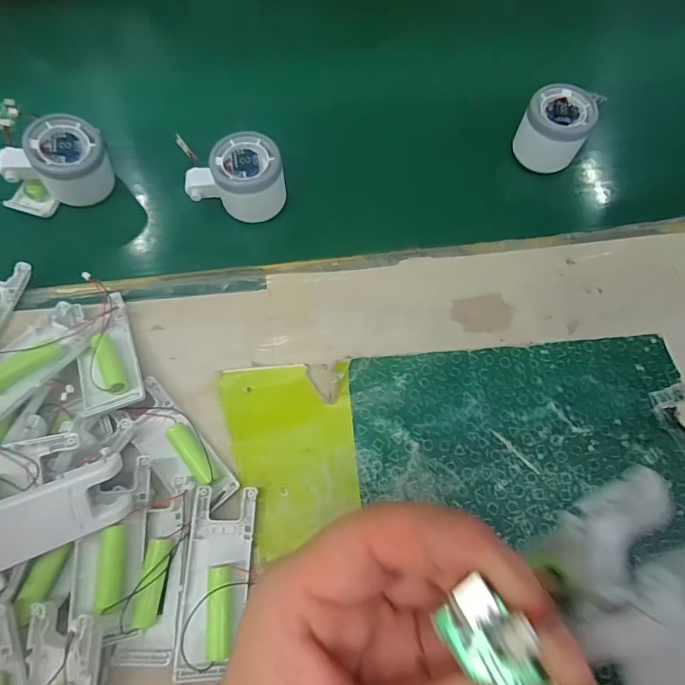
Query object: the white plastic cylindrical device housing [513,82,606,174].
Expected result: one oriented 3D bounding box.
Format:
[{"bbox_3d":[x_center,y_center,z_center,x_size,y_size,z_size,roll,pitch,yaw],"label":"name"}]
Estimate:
[{"bbox_3d":[0.196,-0.196,0.425,0.057,0.061,0.052,0,67,0],"label":"white plastic cylindrical device housing"}]

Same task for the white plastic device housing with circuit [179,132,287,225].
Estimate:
[{"bbox_3d":[-0.092,-0.138,0.395,0.082,0.050,0.062,-8,67,-4],"label":"white plastic device housing with circuit"}]

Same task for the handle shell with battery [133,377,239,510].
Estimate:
[{"bbox_3d":[-0.116,0.073,0.313,0.038,0.024,0.100,-40,73,-15],"label":"handle shell with battery"}]

